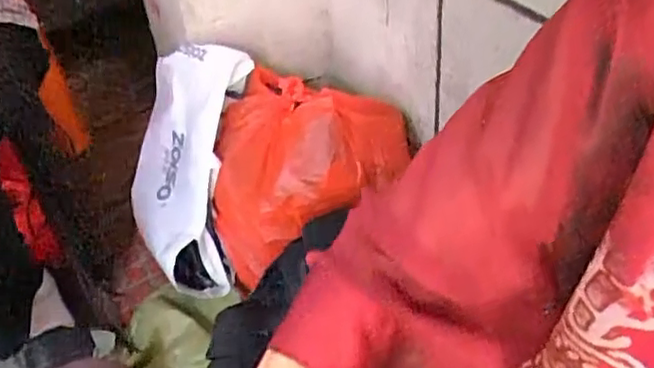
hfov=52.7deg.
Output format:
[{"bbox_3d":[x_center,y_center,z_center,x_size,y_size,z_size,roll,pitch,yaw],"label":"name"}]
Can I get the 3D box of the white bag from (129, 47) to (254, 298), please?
[{"bbox_3d":[-0.213,-0.022,0.970,0.198,0.361,0.071,10,10,18],"label":"white bag"}]

